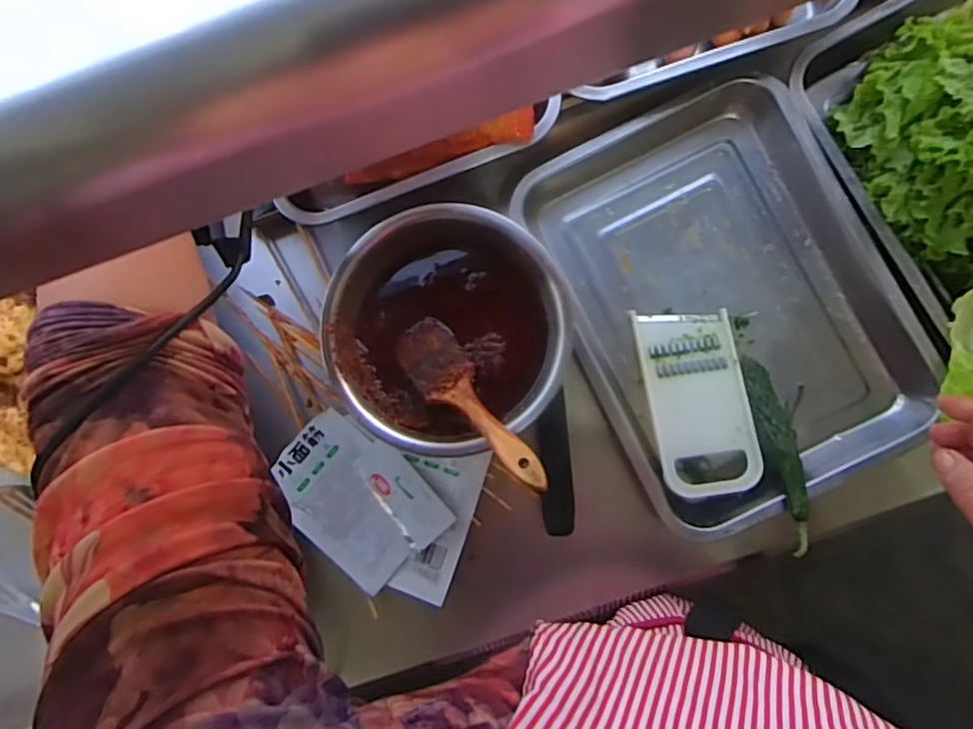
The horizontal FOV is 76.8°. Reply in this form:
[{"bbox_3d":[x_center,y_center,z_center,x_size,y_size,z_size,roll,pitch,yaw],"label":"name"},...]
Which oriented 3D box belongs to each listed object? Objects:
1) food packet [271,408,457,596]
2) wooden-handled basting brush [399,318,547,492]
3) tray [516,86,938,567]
[{"bbox_3d":[-0.116,0.116,0.545,0.103,0.018,0.146,-43,84,1],"label":"food packet"},{"bbox_3d":[-0.013,0.030,0.482,0.046,0.012,0.179,-43,58,1],"label":"wooden-handled basting brush"},{"bbox_3d":[0.202,-0.051,0.536,0.256,0.043,0.357,-26,84,3],"label":"tray"}]

